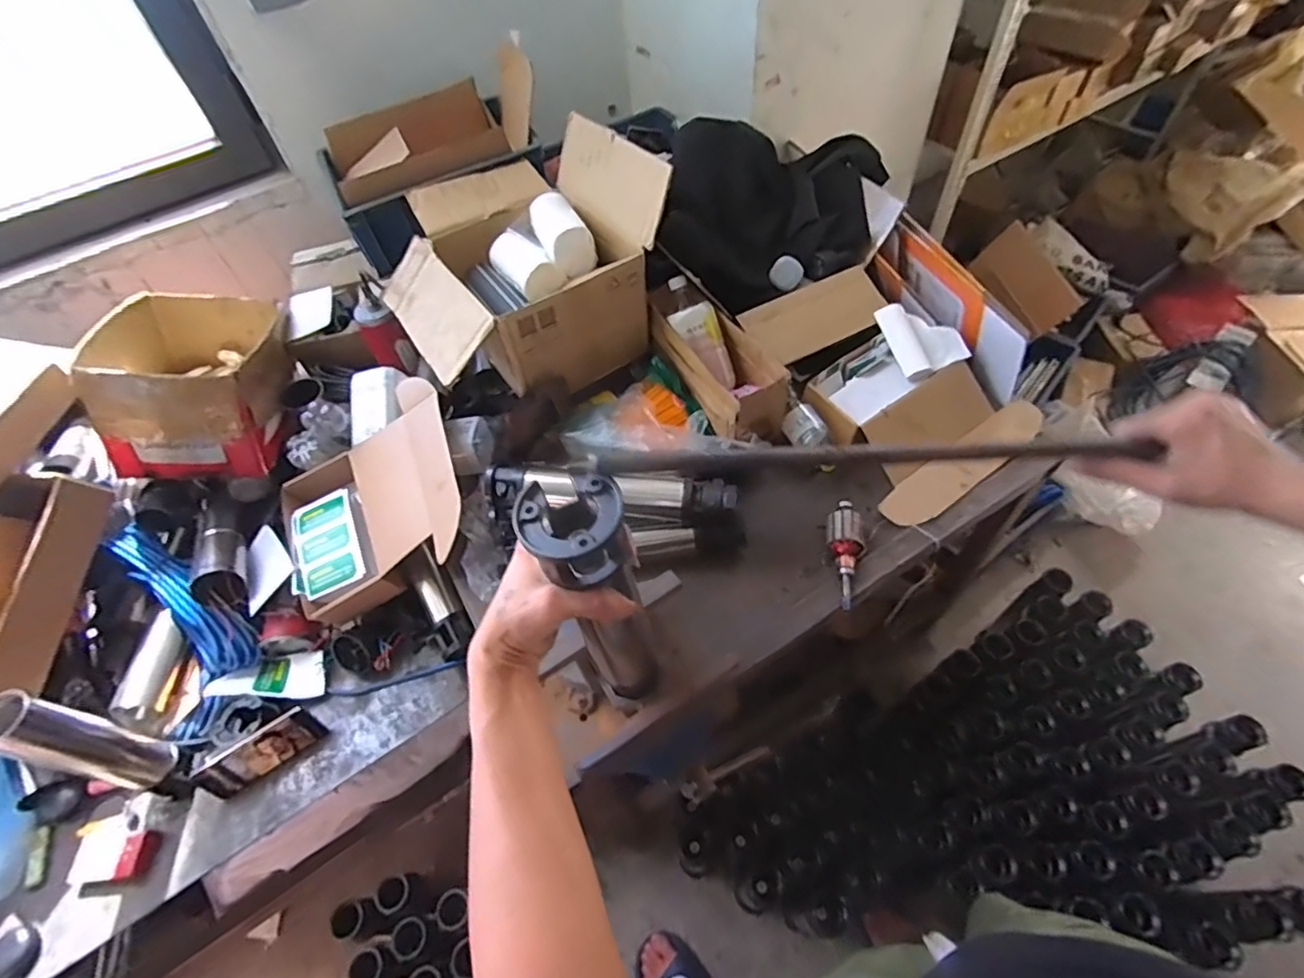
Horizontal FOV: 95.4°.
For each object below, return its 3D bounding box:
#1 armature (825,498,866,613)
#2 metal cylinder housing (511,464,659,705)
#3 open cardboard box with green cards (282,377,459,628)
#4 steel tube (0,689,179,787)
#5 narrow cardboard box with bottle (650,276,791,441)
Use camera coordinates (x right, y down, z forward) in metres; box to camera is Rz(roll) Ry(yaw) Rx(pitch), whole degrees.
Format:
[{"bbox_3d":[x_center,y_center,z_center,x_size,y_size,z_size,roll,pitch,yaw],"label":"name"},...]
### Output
[{"bbox_3d":[0.291,0.093,0.882,0.051,0.041,0.166,0,54,5],"label":"armature"},{"bbox_3d":[-0.032,0.113,0.535,0.069,0.338,0.065,-39,56,-18],"label":"metal cylinder housing"},{"bbox_3d":[-0.445,0.018,0.956,0.329,0.070,0.343,-32,60,13],"label":"open cardboard box with green cards"},{"bbox_3d":[-0.732,0.331,0.766,0.053,0.237,0.065,13,56,14],"label":"steel tube"},{"bbox_3d":[0.109,-0.226,1.001,0.120,0.115,0.312,-23,65,-21],"label":"narrow cardboard box with bottle"}]

